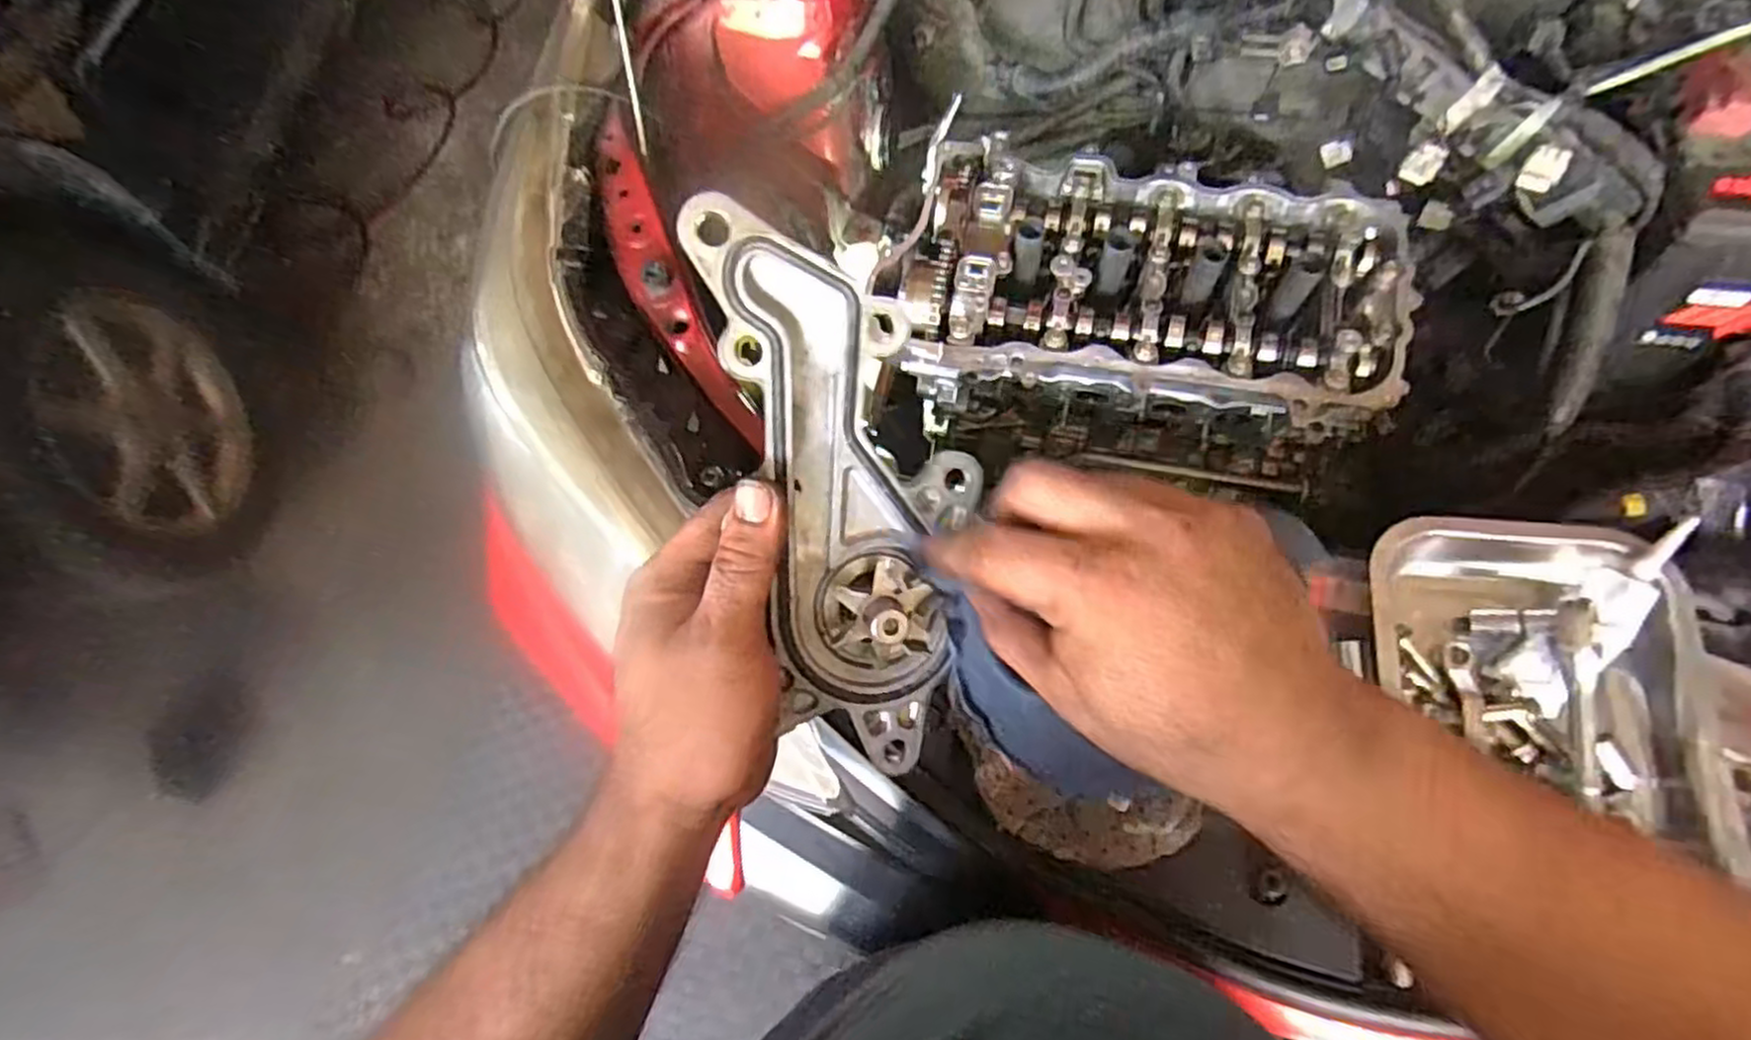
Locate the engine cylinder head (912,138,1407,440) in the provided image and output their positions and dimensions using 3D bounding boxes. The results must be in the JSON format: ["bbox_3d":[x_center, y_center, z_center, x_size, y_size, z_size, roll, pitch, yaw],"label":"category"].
[{"bbox_3d":[0.252,-0.207,0.747,0.440,0.140,0.258,8,62,8],"label":"engine cylinder head"}]

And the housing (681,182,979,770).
[{"bbox_3d":[-0.006,-0.009,0.288,0.083,0.031,0.215,-15,101,-4],"label":"housing"}]

